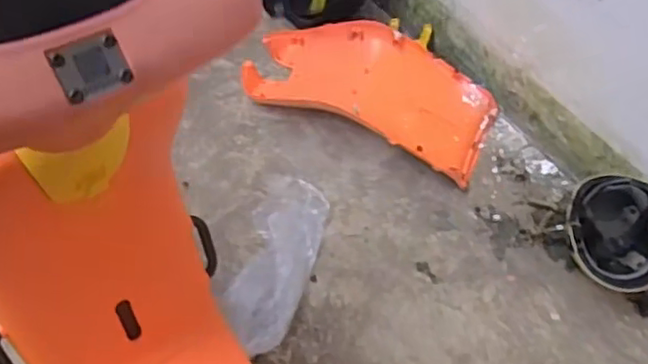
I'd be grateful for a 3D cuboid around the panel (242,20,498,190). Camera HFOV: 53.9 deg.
[{"bbox_3d":[0.099,-0.189,1.359,0.512,0.180,0.200,18,61,9],"label":"panel"}]

